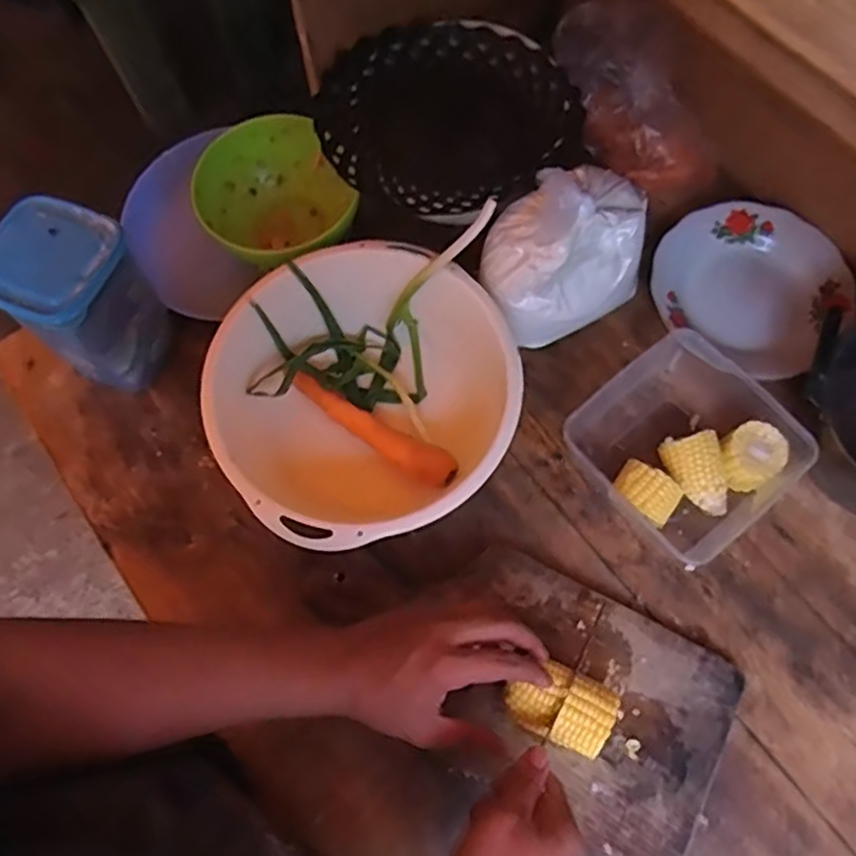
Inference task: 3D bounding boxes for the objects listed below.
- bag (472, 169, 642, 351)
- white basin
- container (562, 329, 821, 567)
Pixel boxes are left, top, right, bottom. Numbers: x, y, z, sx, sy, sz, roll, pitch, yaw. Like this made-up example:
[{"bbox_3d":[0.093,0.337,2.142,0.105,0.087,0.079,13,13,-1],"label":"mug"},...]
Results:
[{"bbox_3d":[0.121,-0.153,0.592,0.150,0.179,0.082,-25,71,-8],"label":"bag"},{"bbox_3d":[-0.054,-0.022,0.584,0.240,0.101,0.246,0,69,1],"label":"white basin"},{"bbox_3d":[0.225,0.012,0.593,0.159,0.055,0.159,-37,73,-12],"label":"container"}]

